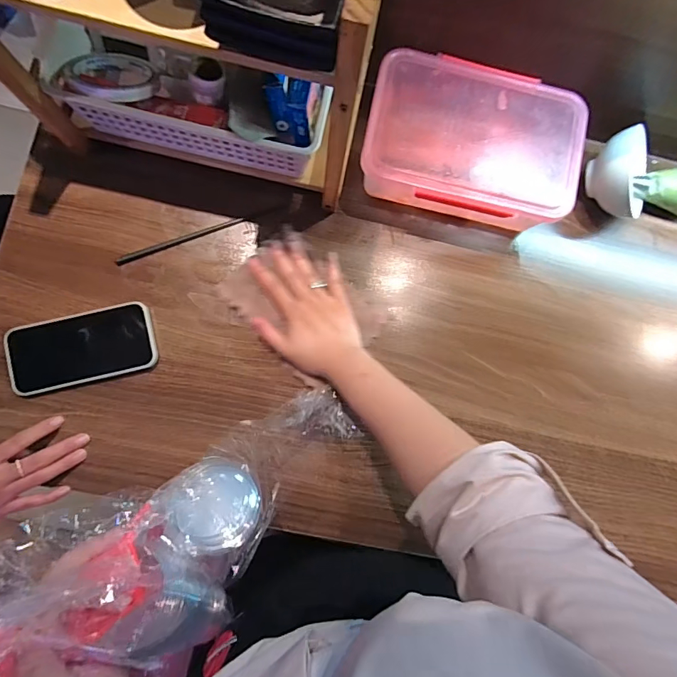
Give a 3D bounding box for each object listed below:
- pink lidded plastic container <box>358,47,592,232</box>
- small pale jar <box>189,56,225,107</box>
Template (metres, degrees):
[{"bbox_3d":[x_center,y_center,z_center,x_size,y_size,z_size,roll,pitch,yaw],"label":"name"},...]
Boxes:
[{"bbox_3d":[0.160,-0.237,0.537,0.257,0.082,0.173,12,84,-3],"label":"pink lidded plastic container"},{"bbox_3d":[-0.142,-0.281,0.466,0.037,0.028,0.038,0,85,-5],"label":"small pale jar"}]

